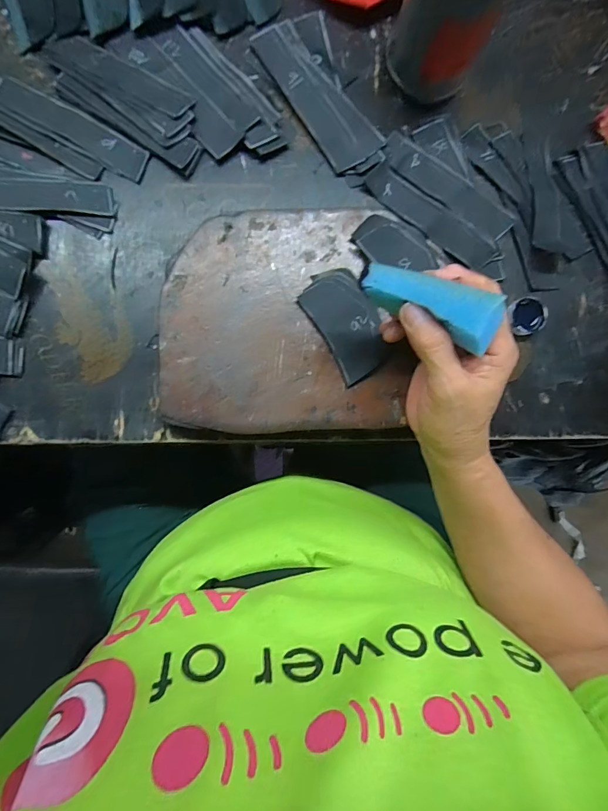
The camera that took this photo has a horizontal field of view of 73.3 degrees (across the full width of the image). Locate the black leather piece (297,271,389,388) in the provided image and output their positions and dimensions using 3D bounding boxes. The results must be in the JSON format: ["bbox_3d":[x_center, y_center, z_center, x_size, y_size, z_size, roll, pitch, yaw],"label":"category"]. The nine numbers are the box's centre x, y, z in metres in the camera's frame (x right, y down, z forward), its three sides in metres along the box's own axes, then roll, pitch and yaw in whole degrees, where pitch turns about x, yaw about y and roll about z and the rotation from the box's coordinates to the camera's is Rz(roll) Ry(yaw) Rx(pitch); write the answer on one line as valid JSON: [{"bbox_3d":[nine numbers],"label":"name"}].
[{"bbox_3d":[0.033,-0.065,0.319,0.047,0.010,0.084,-31,91,-6],"label":"black leather piece"}]

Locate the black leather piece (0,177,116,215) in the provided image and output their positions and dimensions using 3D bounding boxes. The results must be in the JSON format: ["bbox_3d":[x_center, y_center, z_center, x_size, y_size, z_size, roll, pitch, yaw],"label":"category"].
[{"bbox_3d":[-0.214,-0.163,0.316,0.124,0.005,0.027,-2,88,-6],"label":"black leather piece"}]

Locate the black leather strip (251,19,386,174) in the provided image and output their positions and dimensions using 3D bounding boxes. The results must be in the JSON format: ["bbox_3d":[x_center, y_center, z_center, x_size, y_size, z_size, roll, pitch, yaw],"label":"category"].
[{"bbox_3d":[0.010,-0.261,0.343,0.047,0.008,0.133,-38,92,-6],"label":"black leather strip"}]

